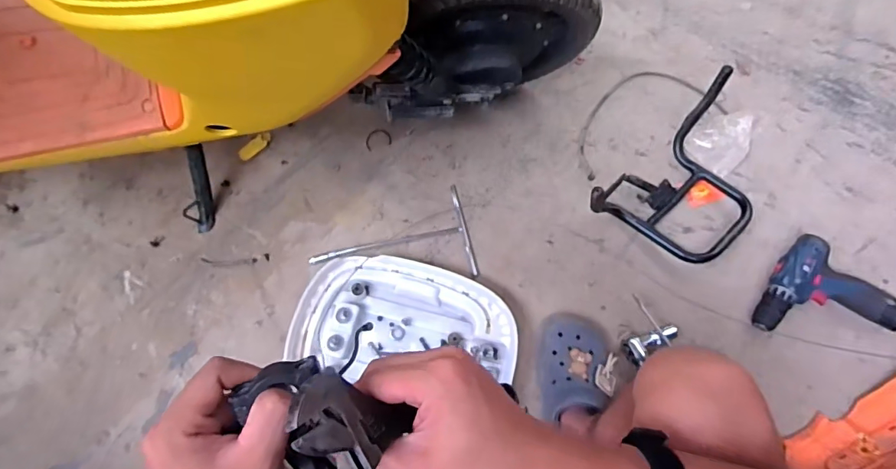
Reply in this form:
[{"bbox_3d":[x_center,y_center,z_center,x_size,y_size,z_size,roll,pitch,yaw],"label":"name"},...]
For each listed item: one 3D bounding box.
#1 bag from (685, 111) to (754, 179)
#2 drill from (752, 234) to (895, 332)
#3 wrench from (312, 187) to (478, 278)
[{"bbox_3d":[0.510,-0.176,0.910,0.154,0.013,0.099,-43,75,-12],"label":"bag"},{"bbox_3d":[0.612,0.081,0.795,0.219,0.050,0.152,2,71,3],"label":"drill"},{"bbox_3d":[-0.100,0.019,0.857,0.275,0.021,0.167,-13,71,-3],"label":"wrench"}]

